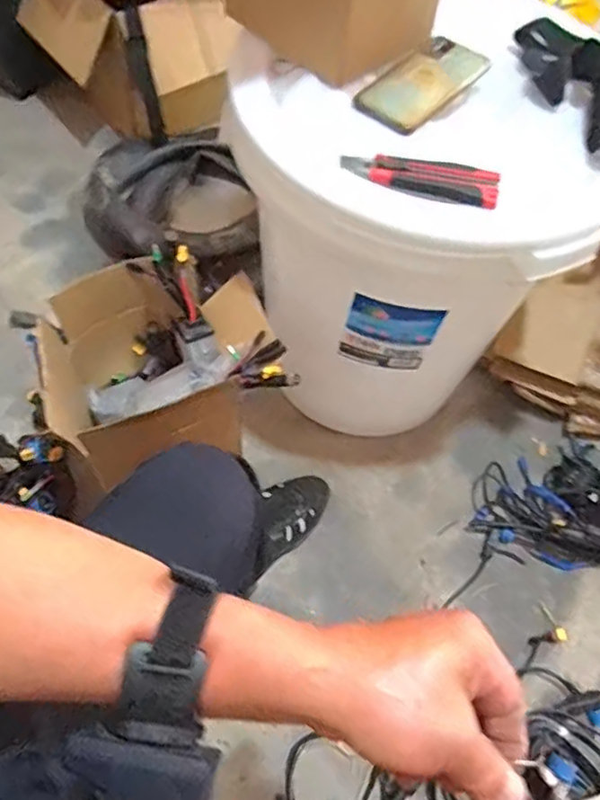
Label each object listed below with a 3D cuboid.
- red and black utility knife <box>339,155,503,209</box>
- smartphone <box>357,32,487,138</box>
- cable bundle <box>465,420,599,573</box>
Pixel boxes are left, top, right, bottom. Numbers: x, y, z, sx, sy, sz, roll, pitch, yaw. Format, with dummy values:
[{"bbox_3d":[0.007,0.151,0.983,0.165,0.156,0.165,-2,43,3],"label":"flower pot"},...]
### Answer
[{"bbox_3d":[0.115,-0.215,0.599,0.149,0.021,0.032,14,60,2],"label":"red and black utility knife"},{"bbox_3d":[0.133,-0.343,0.667,0.079,0.016,0.171,37,64,17],"label":"smartphone"},{"bbox_3d":[0.455,0.156,0.935,0.308,0.169,0.285,-27,65,-19],"label":"cable bundle"}]

